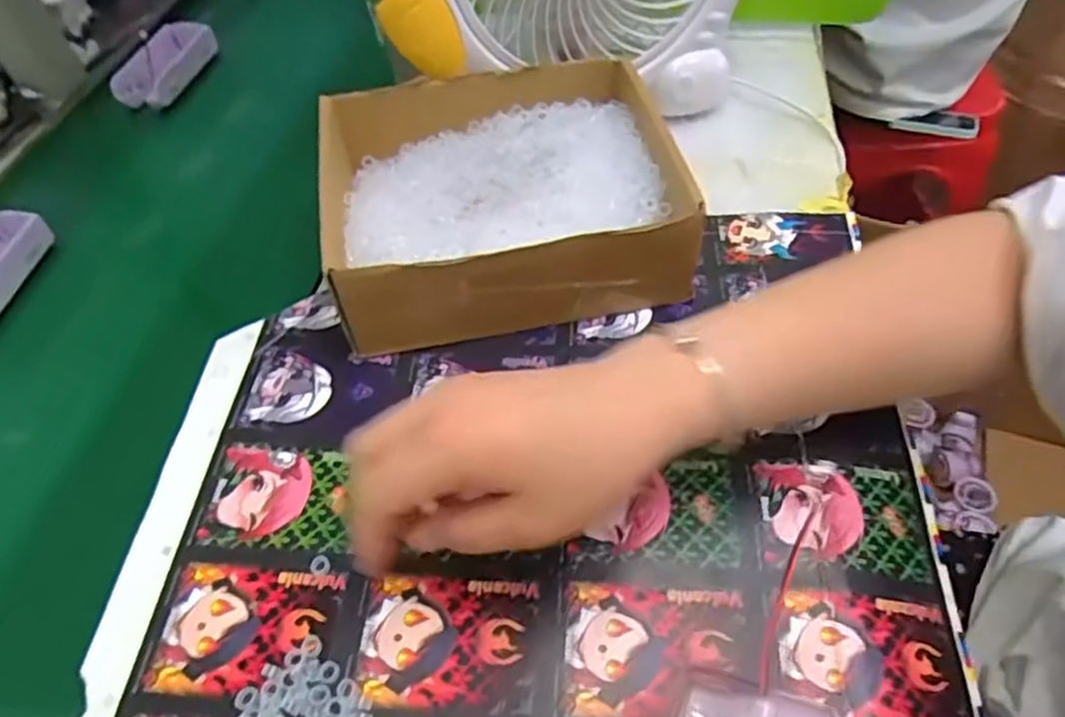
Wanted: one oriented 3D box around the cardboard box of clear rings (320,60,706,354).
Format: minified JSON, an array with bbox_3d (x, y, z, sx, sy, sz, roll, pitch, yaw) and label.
[{"bbox_3d":[-0.020,-0.102,0.445,0.200,0.069,0.170,-12,53,-5],"label":"cardboard box of clear rings"}]

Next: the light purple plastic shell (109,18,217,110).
[{"bbox_3d":[-0.329,-0.268,0.633,0.043,0.029,0.111,6,50,9],"label":"light purple plastic shell"}]

